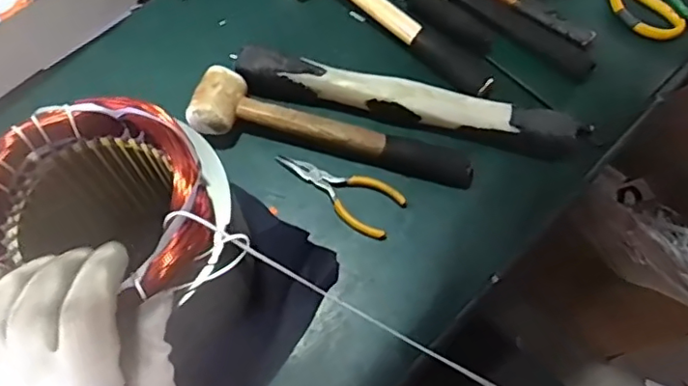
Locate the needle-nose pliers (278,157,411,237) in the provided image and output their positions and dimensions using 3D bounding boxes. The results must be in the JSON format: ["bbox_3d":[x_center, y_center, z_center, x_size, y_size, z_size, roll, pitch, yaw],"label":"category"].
[{"bbox_3d":[-0.007,-0.005,0.515,0.119,0.007,0.049,30,69,12],"label":"needle-nose pliers"}]

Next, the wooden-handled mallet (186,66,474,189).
[{"bbox_3d":[-0.010,-0.058,0.524,0.261,0.039,0.061,13,66,5],"label":"wooden-handled mallet"}]

